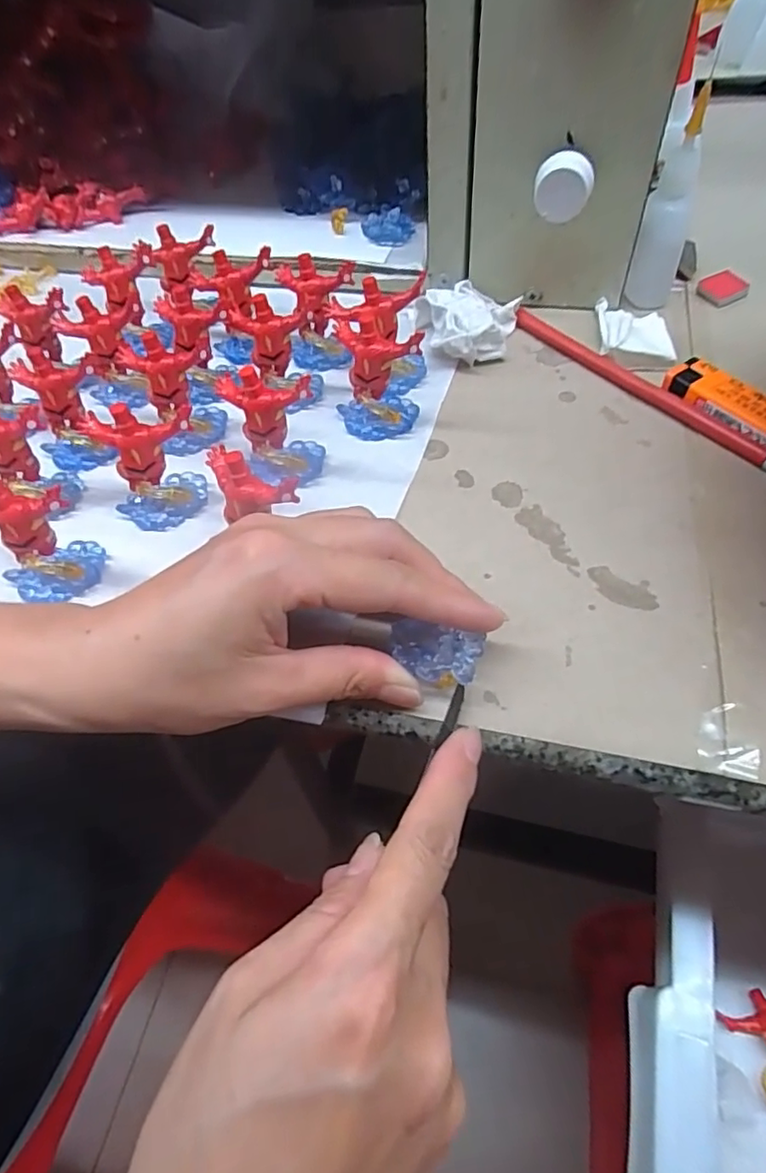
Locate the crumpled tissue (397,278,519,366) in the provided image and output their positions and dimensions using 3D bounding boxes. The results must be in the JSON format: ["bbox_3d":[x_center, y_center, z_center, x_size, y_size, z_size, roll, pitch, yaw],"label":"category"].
[{"bbox_3d":[0.039,-0.142,0.314,0.060,0.021,0.054,23,60,20],"label":"crumpled tissue"}]

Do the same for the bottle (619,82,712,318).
[{"bbox_3d":[0.141,-0.184,0.292,0.023,0.082,0.021,16,57,16],"label":"bottle"}]

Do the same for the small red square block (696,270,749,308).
[{"bbox_3d":[0.183,-0.162,0.322,0.021,0.006,0.019,-26,56,-13],"label":"small red square block"}]

